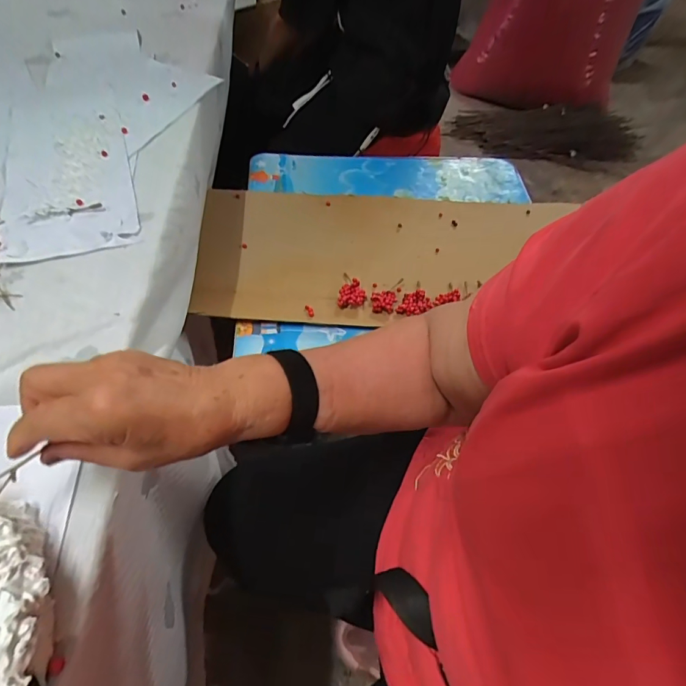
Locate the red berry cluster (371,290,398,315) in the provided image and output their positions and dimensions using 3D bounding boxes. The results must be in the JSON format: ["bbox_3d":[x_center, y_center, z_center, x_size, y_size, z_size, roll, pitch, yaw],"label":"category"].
[{"bbox_3d":[0.070,-0.072,0.731,0.042,0.014,0.046,6,54,-1],"label":"red berry cluster"}]

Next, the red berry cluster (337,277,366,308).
[{"bbox_3d":[0.012,-0.085,0.727,0.046,0.021,0.044,-8,55,-11],"label":"red berry cluster"}]

